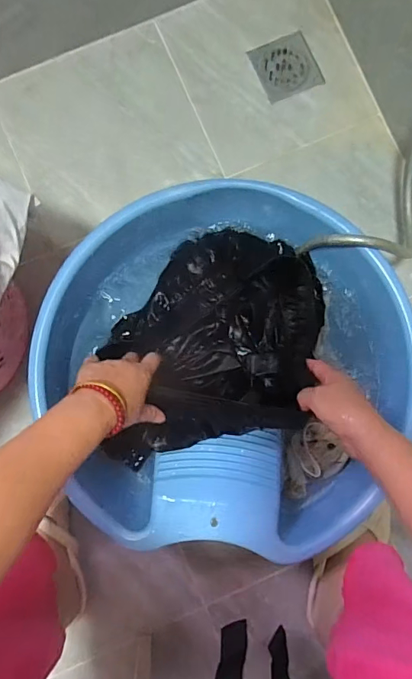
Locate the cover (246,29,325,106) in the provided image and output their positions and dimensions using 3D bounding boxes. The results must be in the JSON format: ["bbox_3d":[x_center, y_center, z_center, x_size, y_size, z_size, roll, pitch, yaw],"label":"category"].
[{"bbox_3d":[0.138,-0.468,0.760,0.102,0.011,0.111,-21,85,-2],"label":"cover"}]

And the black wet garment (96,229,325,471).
[{"bbox_3d":[0.012,-0.005,0.612,0.313,0.071,0.286,0,85,0],"label":"black wet garment"}]

